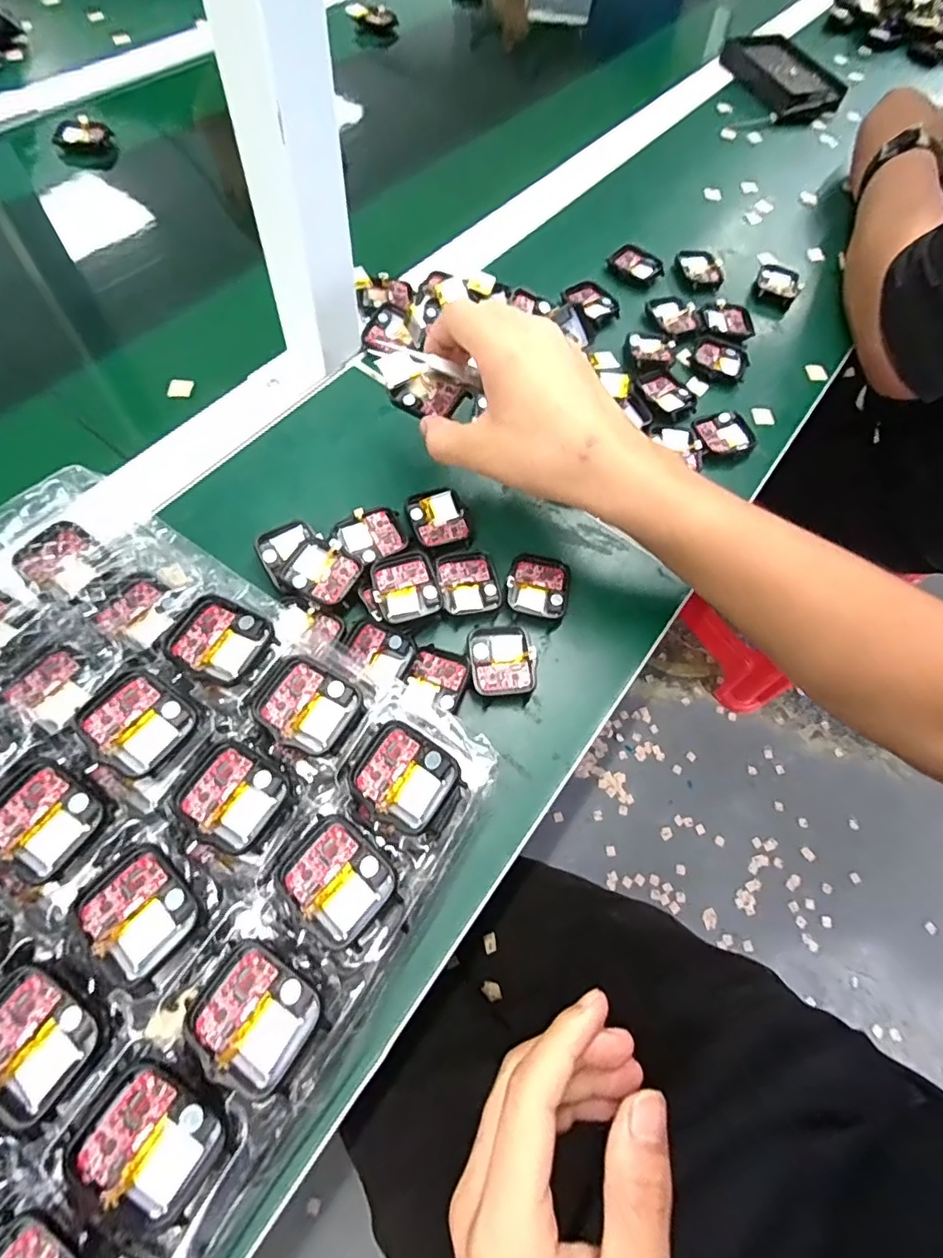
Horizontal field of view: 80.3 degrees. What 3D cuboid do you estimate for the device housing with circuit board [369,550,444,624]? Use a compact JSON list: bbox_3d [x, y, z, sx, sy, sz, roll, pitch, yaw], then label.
[{"bbox_3d":[-0.038,-0.025,0.328,0.037,0.008,0.040,-16,67,-13],"label":"device housing with circuit board"}]

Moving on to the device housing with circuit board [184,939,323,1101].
[{"bbox_3d":[-0.078,0.138,0.201,0.043,0.005,0.035,35,66,11],"label":"device housing with circuit board"}]

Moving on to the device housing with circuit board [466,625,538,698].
[{"bbox_3d":[0.018,0.017,0.324,0.038,0.009,0.042,-5,65,-8],"label":"device housing with circuit board"}]

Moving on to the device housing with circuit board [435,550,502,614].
[{"bbox_3d":[-0.002,-0.029,0.343,0.035,0.005,0.042,-14,65,-5],"label":"device housing with circuit board"}]

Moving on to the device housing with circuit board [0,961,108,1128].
[{"bbox_3d":[-0.155,0.144,0.197,0.044,0.005,0.038,36,66,11],"label":"device housing with circuit board"}]

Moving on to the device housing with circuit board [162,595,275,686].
[{"bbox_3d":[-0.118,0.005,0.262,0.043,0.009,0.037,28,65,8],"label":"device housing with circuit board"}]

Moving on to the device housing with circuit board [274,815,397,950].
[{"bbox_3d":[-0.054,0.098,0.223,0.043,0.005,0.036,42,67,14],"label":"device housing with circuit board"}]

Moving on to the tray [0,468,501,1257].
[{"bbox_3d":[-0.170,0.083,0.228,0.284,0.039,0.263,32,65,10],"label":"tray"}]

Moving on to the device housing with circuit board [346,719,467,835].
[{"bbox_3d":[-0.030,0.062,0.239,0.045,0.010,0.037,39,67,13],"label":"device housing with circuit board"}]

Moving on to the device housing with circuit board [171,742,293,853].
[{"bbox_3d":[-0.102,0.070,0.237,0.043,0.006,0.035,34,65,11],"label":"device housing with circuit board"}]

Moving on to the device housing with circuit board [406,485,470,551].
[{"bbox_3d":[-0.021,-0.072,0.360,0.035,0.007,0.042,-16,67,-13],"label":"device housing with circuit board"}]

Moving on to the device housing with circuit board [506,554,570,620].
[{"bbox_3d":[0.042,-0.027,0.347,0.036,0.010,0.041,11,63,-1],"label":"device housing with circuit board"}]

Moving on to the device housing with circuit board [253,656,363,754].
[{"bbox_3d":[-0.075,0.035,0.257,0.042,0.008,0.036,33,65,10],"label":"device housing with circuit board"}]

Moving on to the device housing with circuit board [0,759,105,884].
[{"bbox_3d":[-0.175,0.075,0.226,0.044,0.006,0.036,31,65,9],"label":"device housing with circuit board"}]

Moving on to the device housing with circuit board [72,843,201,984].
[{"bbox_3d":[-0.127,0.106,0.212,0.042,0.007,0.035,41,67,14],"label":"device housing with circuit board"}]

